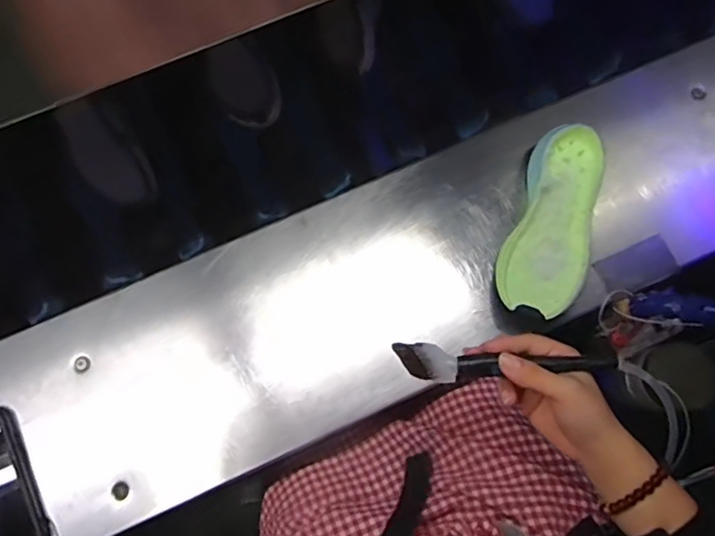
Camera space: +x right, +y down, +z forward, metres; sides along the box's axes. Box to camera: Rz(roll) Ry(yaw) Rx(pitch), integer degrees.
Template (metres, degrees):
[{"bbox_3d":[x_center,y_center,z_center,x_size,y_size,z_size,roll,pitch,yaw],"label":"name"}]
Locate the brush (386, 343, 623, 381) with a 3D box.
[{"bbox_3d":[0.115,0.076,0.448,0.169,0.018,0.028,-1,75,9],"label":"brush"}]

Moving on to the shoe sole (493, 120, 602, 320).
[{"bbox_3d":[0.214,-0.047,0.606,0.090,0.043,0.213,19,77,6],"label":"shoe sole"}]

